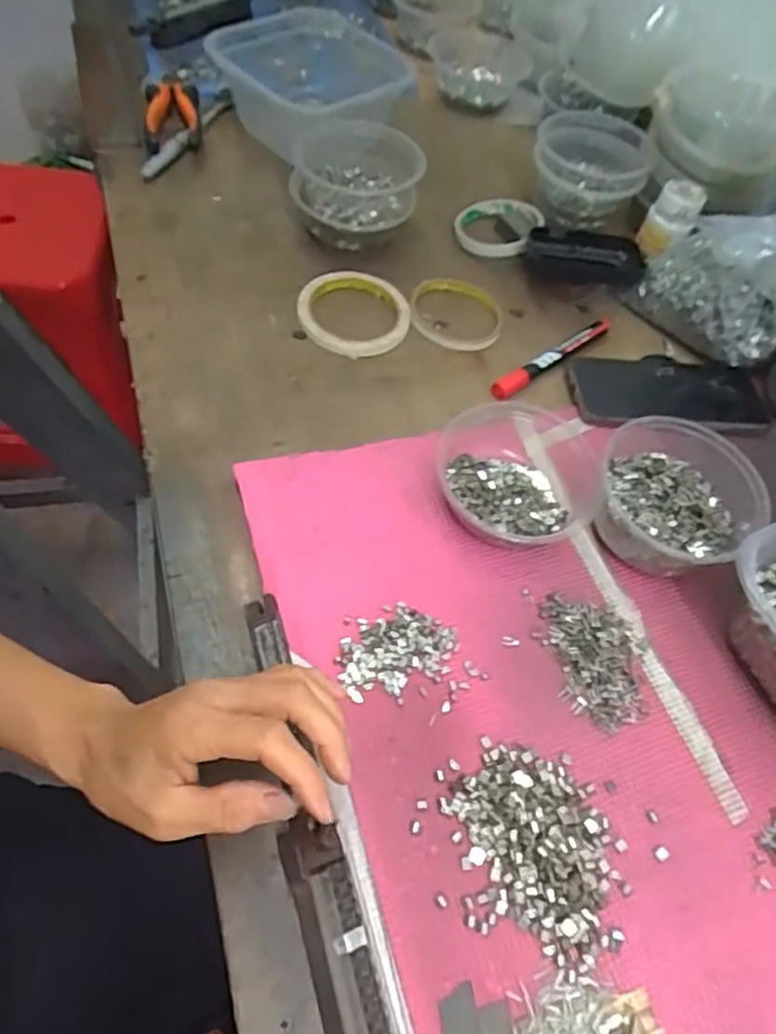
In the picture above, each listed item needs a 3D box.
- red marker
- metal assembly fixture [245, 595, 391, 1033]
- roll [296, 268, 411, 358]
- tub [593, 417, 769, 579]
[{"bbox_3d":[0.142,-0.141,0.587,0.150,0.018,0.019,-33,68,-26],"label":"red marker"},{"bbox_3d":[-0.037,0.181,0.349,0.031,0.012,0.309,-15,59,-11],"label":"metal assembly fixture"},{"bbox_3d":[-0.030,-0.177,0.593,0.095,0.021,0.099,4,57,-7],"label":"roll"},{"bbox_3d":[0.199,-0.016,0.471,0.103,0.072,0.104,30,58,10],"label":"tub"}]

